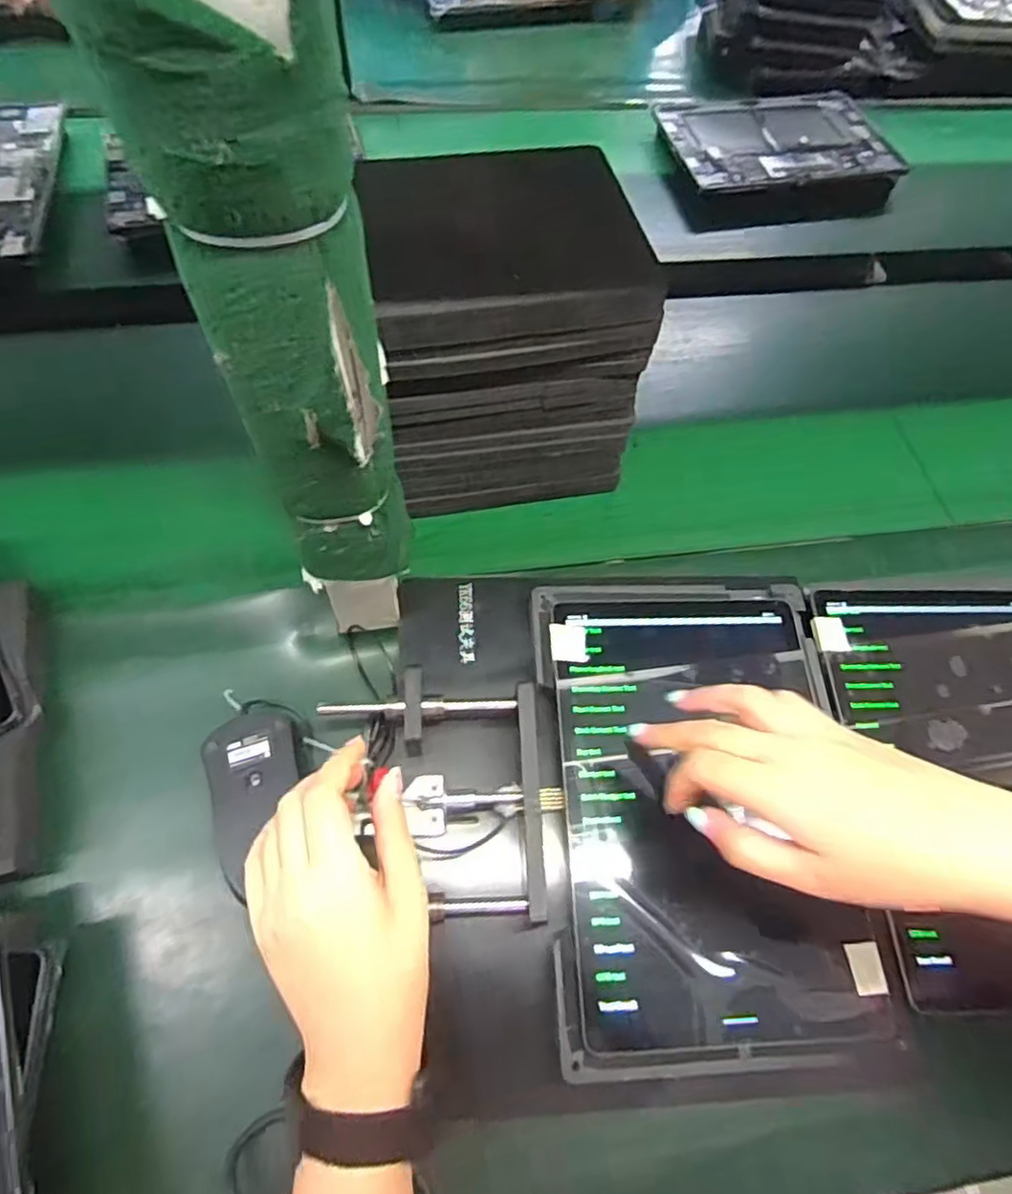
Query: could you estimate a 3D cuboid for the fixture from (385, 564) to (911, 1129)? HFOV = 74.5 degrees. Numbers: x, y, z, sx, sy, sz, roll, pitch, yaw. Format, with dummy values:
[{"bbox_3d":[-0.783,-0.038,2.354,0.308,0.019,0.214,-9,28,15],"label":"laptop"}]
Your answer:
[{"bbox_3d":[0.077,0.123,0.402,0.269,0.057,0.294,-1,59,-5],"label":"fixture"}]

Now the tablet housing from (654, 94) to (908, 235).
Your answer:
[{"bbox_3d":[0.309,-0.517,0.782,0.269,0.042,0.199,-11,64,-10],"label":"tablet housing"}]

